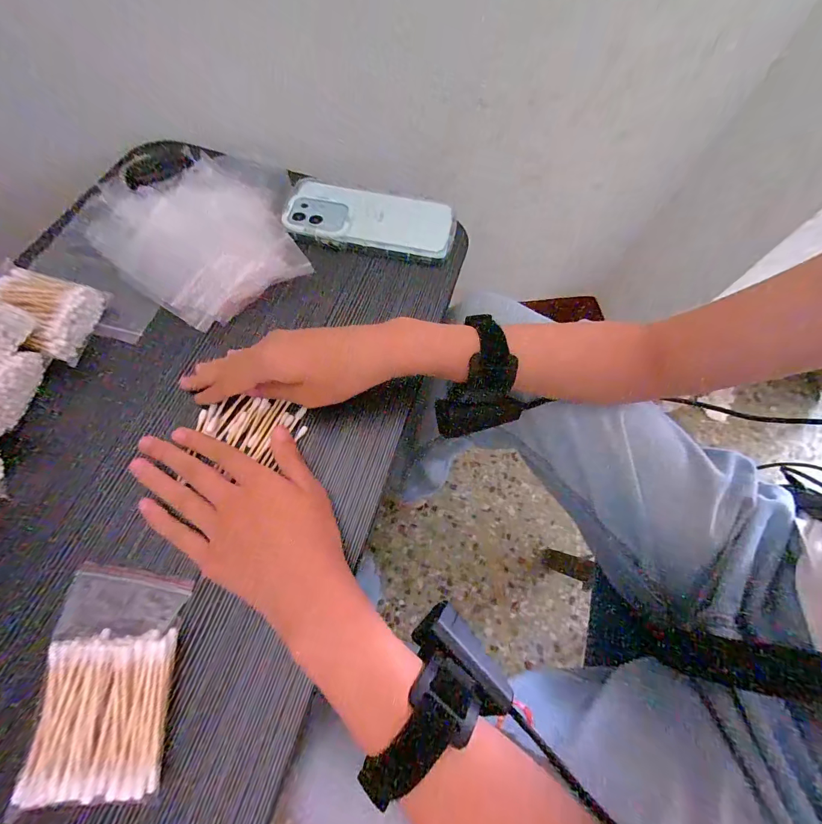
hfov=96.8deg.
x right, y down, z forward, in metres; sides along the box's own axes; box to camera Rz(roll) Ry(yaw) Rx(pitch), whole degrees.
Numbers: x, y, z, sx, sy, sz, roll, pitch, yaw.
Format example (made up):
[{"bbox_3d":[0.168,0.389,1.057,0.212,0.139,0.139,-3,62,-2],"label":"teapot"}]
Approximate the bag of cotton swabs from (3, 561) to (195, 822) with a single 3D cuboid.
[{"bbox_3d":[-0.172,0.146,0.206,0.070,0.006,0.108,-1,67,-3],"label":"bag of cotton swabs"}]

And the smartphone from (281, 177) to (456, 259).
[{"bbox_3d":[-0.039,-0.197,0.370,0.164,0.018,0.077,11,66,2],"label":"smartphone"}]

